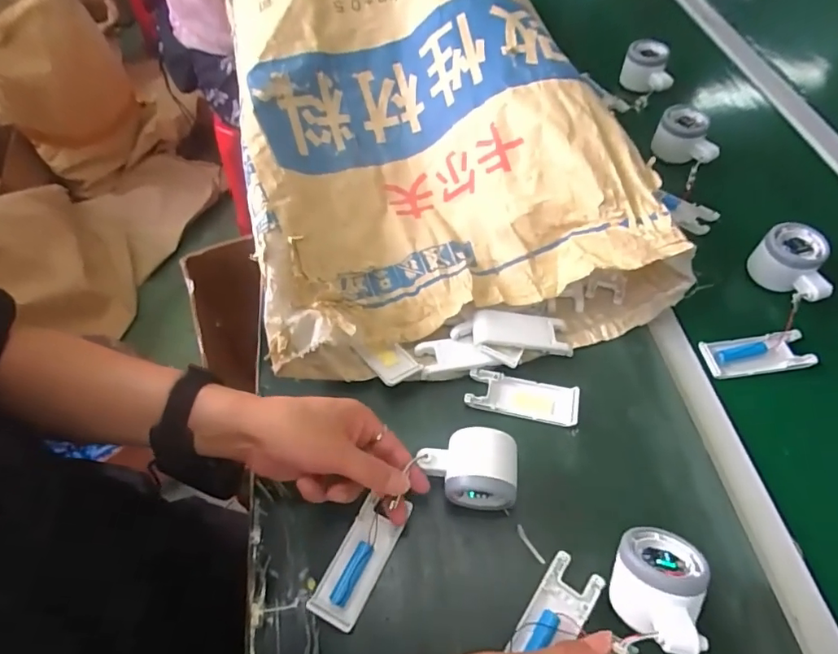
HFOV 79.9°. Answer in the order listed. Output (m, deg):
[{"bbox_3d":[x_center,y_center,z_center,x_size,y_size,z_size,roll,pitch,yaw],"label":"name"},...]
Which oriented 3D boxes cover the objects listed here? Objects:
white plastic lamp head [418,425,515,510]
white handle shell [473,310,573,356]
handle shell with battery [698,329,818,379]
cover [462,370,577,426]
[{"bbox_3d":[0.042,0.117,0.420,0.076,0.049,0.055,2,57,5],"label":"white plastic lamp head"},{"bbox_3d":[0.101,0.005,0.493,0.097,0.013,0.039,7,56,-10],"label":"white handle shell"},{"bbox_3d":[0.337,0.029,0.501,0.103,0.011,0.040,-6,57,-1],"label":"handle shell with battery"},{"bbox_3d":[0.099,0.066,0.477,0.103,0.010,0.040,10,58,9],"label":"cover"}]

